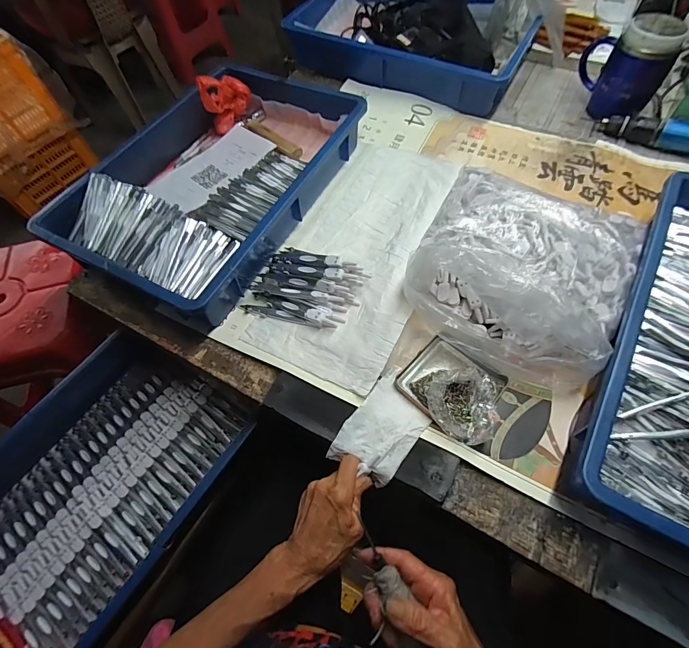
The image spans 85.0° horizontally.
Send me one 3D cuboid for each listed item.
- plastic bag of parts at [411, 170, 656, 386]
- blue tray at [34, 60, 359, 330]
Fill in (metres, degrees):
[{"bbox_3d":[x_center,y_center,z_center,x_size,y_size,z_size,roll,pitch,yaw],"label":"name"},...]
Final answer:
[{"bbox_3d":[0.204,-0.074,0.440,0.235,0.071,0.249,26,66,16],"label":"plastic bag of parts"},{"bbox_3d":[-0.184,-0.217,0.551,0.291,0.068,0.423,25,65,16],"label":"blue tray"}]

